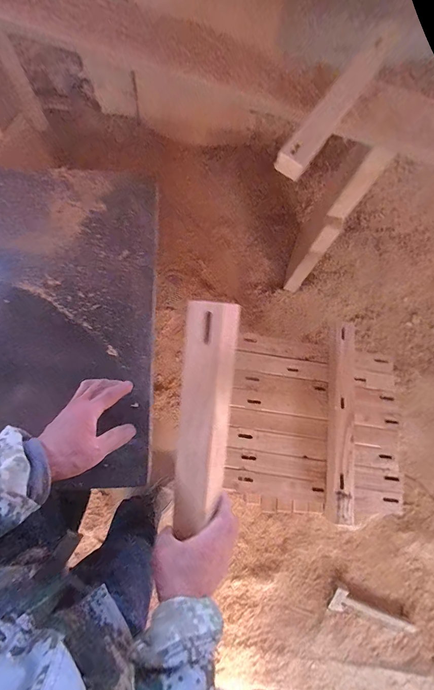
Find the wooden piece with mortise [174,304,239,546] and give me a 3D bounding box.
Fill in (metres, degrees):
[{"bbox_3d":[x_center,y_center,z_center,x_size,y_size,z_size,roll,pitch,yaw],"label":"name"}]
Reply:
[{"bbox_3d":[-0.017,0.097,0.423,0.068,0.035,0.297,6,98,0],"label":"wooden piece with mortise"}]

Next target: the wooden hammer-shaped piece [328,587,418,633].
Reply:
[{"bbox_3d":[0.583,0.981,1.190,0.331,0.032,0.075,17,75,-3],"label":"wooden hammer-shaped piece"}]

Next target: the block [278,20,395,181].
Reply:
[{"bbox_3d":[0.249,-0.500,0.665,0.054,0.045,0.402,36,75,2],"label":"block"}]

